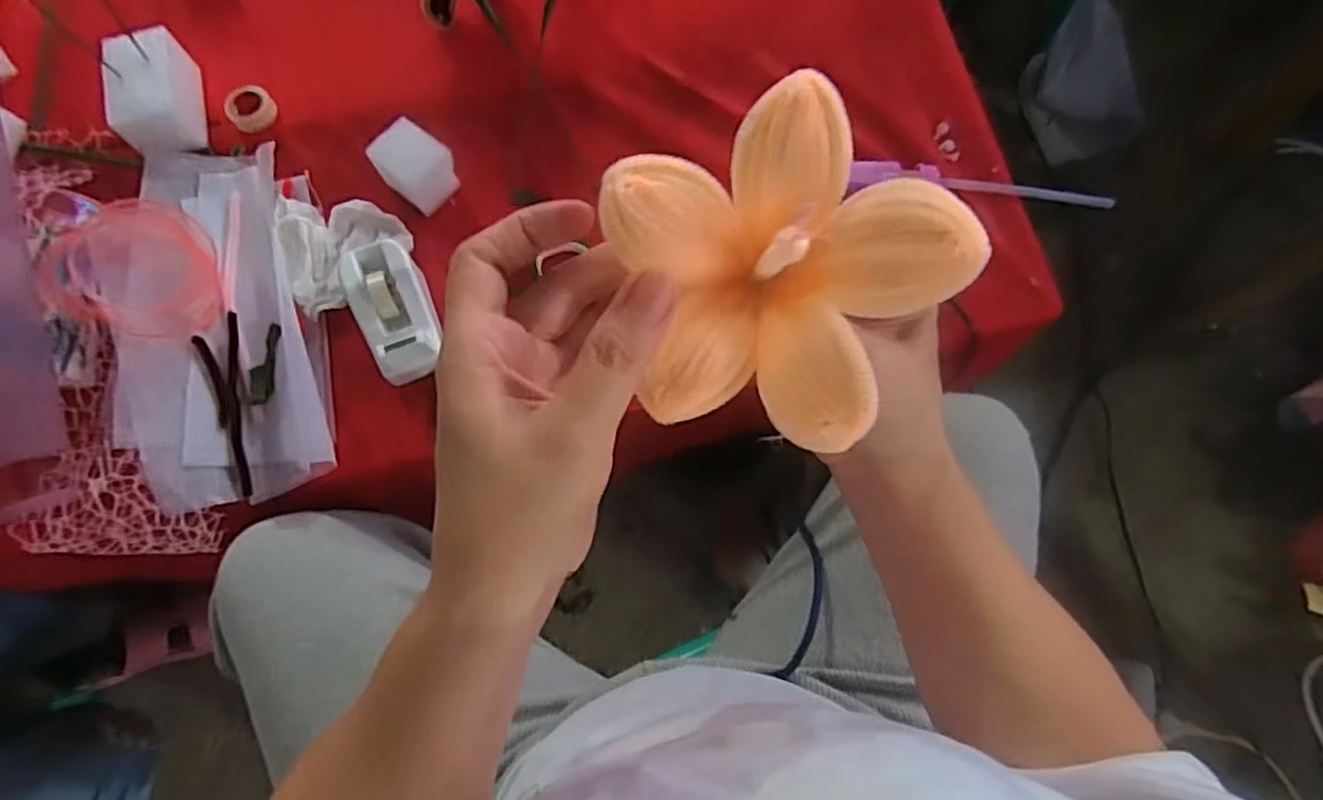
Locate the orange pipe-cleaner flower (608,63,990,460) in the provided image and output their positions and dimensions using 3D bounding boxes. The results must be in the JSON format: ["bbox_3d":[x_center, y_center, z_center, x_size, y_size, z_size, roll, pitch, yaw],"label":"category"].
[{"bbox_3d":[0.037,-0.041,0.230,0.115,0.046,0.115,1,100,8],"label":"orange pipe-cleaner flower"}]

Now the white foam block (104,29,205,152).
[{"bbox_3d":[-0.411,-0.250,0.565,0.055,0.052,0.089,-17,76,-6],"label":"white foam block"}]

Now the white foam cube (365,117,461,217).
[{"bbox_3d":[-0.201,-0.189,0.571,0.052,0.048,0.050,39,78,9],"label":"white foam cube"}]

